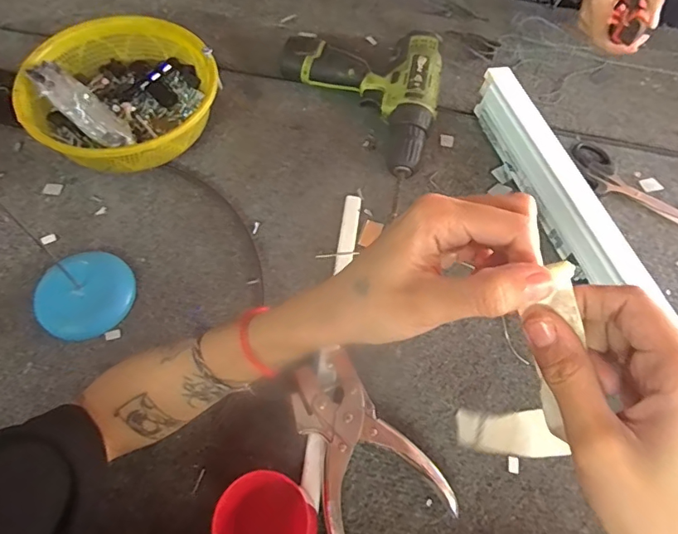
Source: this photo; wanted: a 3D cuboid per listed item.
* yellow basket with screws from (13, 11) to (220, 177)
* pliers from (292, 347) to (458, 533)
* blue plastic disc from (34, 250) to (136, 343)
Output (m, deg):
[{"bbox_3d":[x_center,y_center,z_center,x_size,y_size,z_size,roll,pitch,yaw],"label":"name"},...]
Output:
[{"bbox_3d":[-0.225,-0.174,0.517,0.184,0.073,0.184,1,62,-3],"label":"yellow basket with screws"},{"bbox_3d":[0.016,0.141,0.391,0.096,0.024,0.147,-22,65,-14],"label":"pliers"},{"bbox_3d":[-0.229,0.024,0.440,0.080,0.020,0.084,1,62,-3],"label":"blue plastic disc"}]

